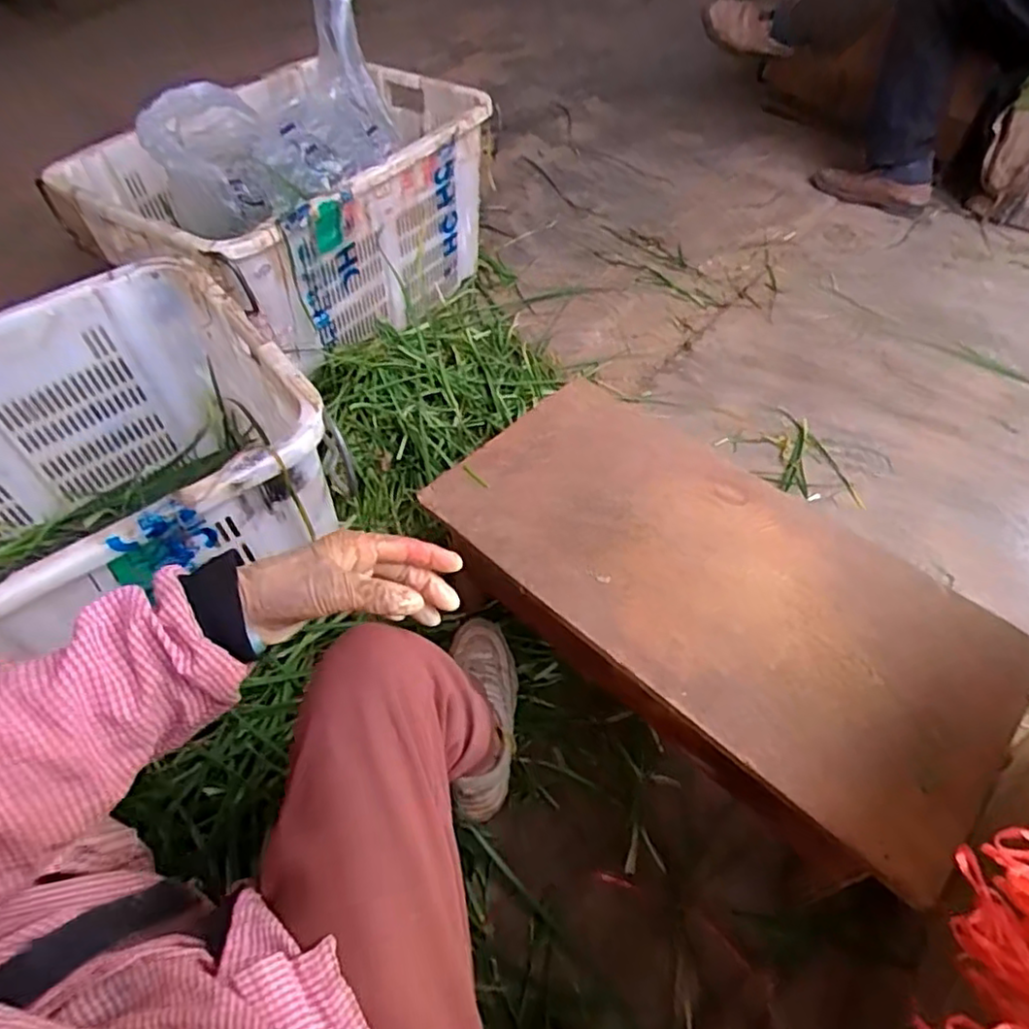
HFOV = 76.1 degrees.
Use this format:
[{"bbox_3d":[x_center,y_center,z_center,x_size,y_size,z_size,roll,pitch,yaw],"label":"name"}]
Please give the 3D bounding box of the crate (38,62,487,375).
[{"bbox_3d":[-0.397,-0.574,1.264,0.486,0.326,0.712,31,59,23],"label":"crate"}]

